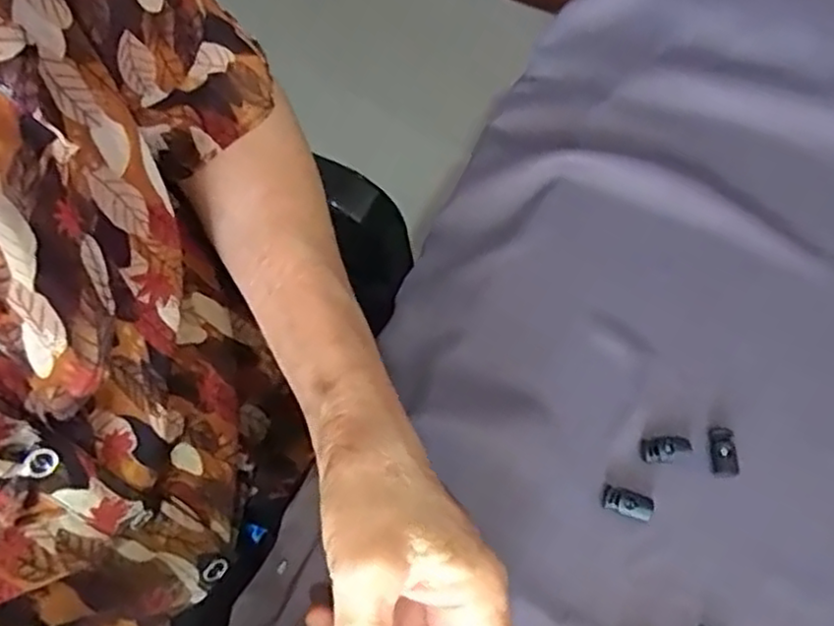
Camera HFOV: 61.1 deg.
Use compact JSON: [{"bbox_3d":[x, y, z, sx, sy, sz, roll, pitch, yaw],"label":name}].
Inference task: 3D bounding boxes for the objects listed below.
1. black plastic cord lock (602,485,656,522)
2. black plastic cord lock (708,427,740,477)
[{"bbox_3d":[0.091,0.082,0.304,0.021,0.006,0.010,19,68,11],"label":"black plastic cord lock"},{"bbox_3d":[0.135,0.062,0.313,0.011,0.009,0.021,-1,66,2],"label":"black plastic cord lock"}]

